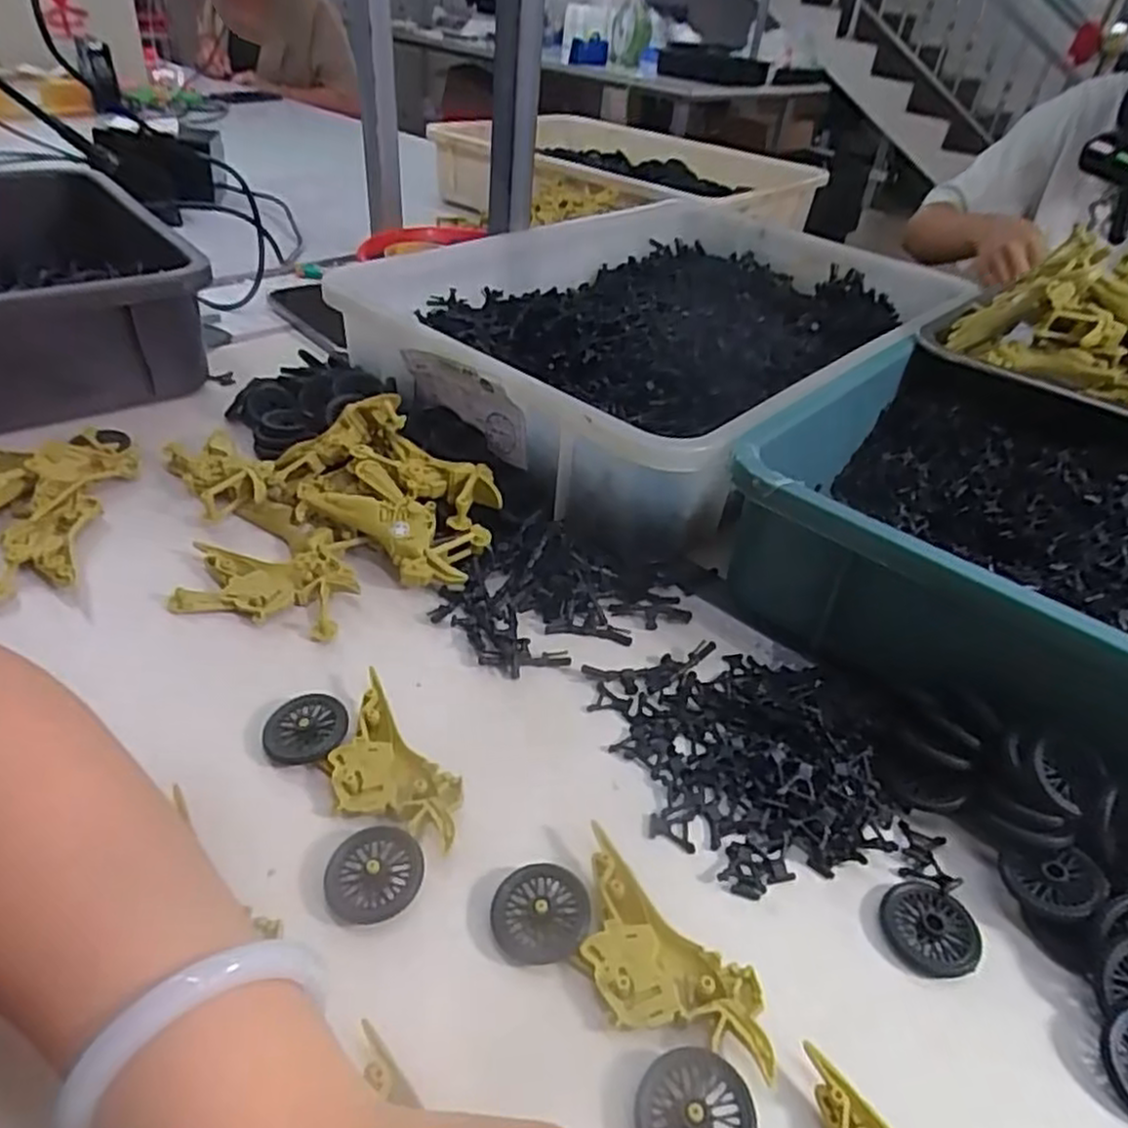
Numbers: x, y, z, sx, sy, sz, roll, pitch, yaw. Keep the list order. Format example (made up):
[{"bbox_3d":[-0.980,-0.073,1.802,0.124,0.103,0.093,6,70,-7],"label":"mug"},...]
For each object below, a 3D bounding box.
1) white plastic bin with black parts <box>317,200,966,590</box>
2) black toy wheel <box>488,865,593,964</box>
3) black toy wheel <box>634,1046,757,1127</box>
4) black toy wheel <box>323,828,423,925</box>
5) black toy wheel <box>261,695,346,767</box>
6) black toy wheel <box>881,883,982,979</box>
[{"bbox_3d":[0.093,-0.227,0.687,0.381,0.098,0.542,28,42,26],"label":"white plastic bin with black parts"},{"bbox_3d":[-0.009,0.136,0.296,0.037,0.008,0.035,4,37,-3],"label":"black toy wheel"},{"bbox_3d":[0.042,0.180,0.246,0.036,0.011,0.037,4,37,-3],"label":"black toy wheel"},{"bbox_3d":[-0.075,0.124,0.302,0.036,0.012,0.037,4,37,-3],"label":"black toy wheel"},{"bbox_3d":[-0.120,0.078,0.354,0.037,0.010,0.034,4,37,-3],"label":"black toy wheel"},{"bbox_3d":[0.149,0.149,0.309,0.035,0.005,0.035,4,37,-3],"label":"black toy wheel"}]

